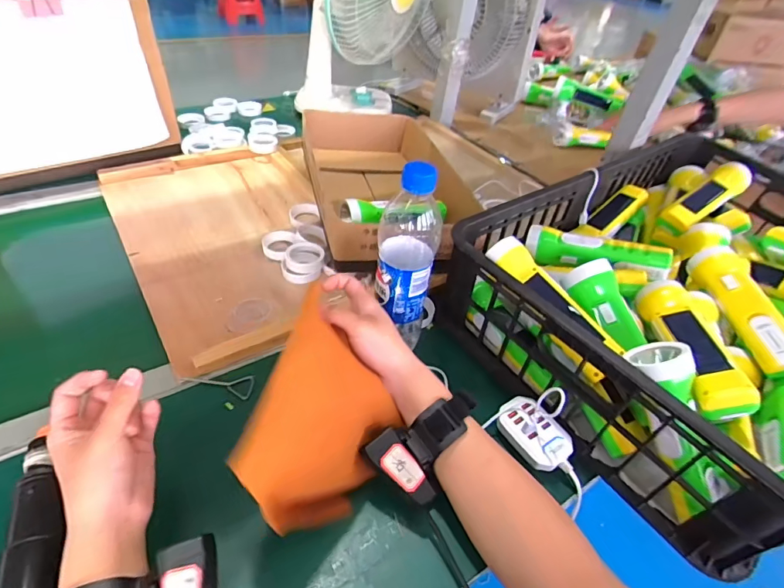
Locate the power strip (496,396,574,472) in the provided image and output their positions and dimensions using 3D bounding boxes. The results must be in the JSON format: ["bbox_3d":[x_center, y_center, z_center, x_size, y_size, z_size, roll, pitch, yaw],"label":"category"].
[{"bbox_3d":[0.146,0.141,0.451,0.050,0.032,0.074,-24,50,-30],"label":"power strip"}]

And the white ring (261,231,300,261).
[{"bbox_3d":[-0.166,-0.073,0.647,0.050,0.018,0.054,4,42,-3],"label":"white ring"}]

